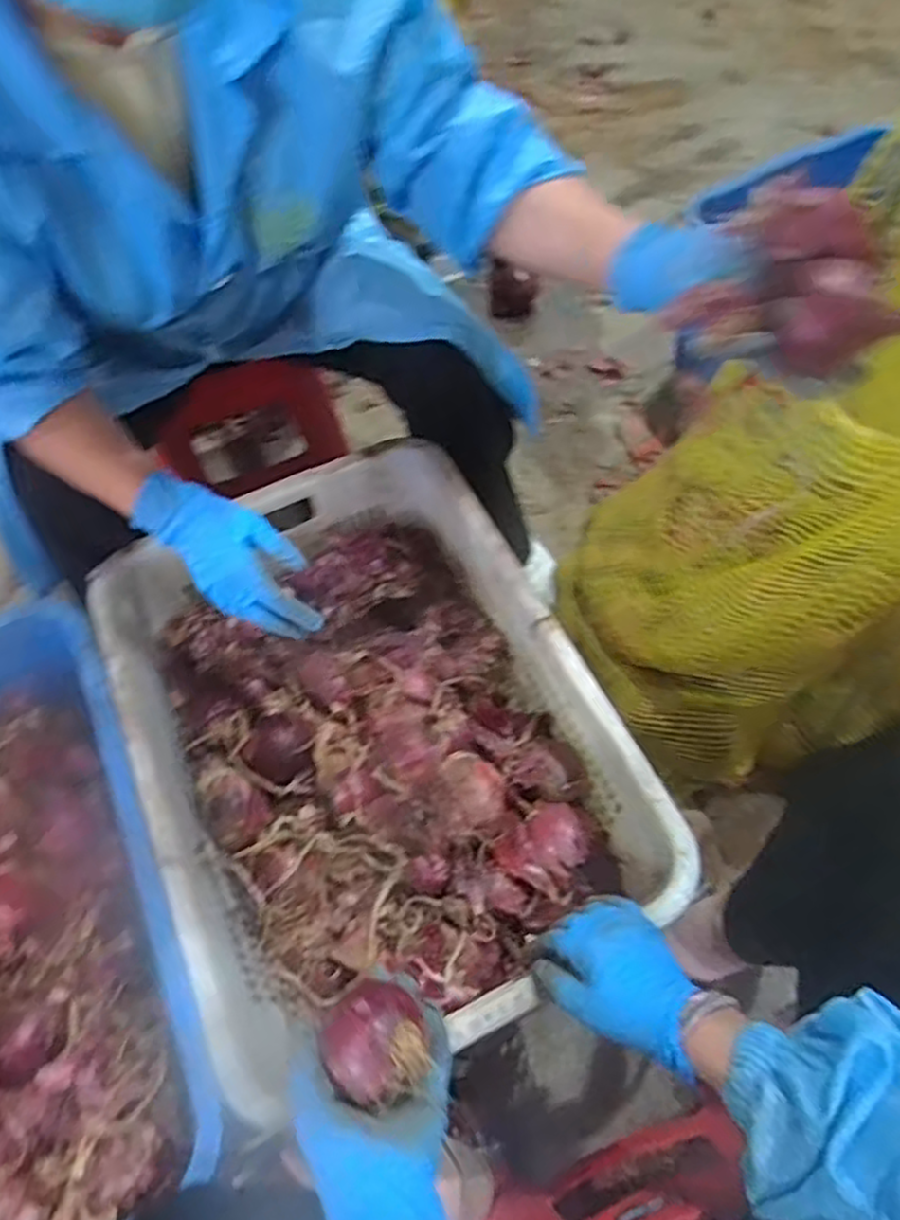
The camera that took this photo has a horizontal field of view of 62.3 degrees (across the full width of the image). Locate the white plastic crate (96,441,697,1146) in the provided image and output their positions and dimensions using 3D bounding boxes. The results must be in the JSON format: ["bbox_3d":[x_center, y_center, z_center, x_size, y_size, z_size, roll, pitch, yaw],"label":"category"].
[{"bbox_3d":[-0.086,0.131,0.807,0.427,0.173,0.585,-24,61,-10],"label":"white plastic crate"}]

